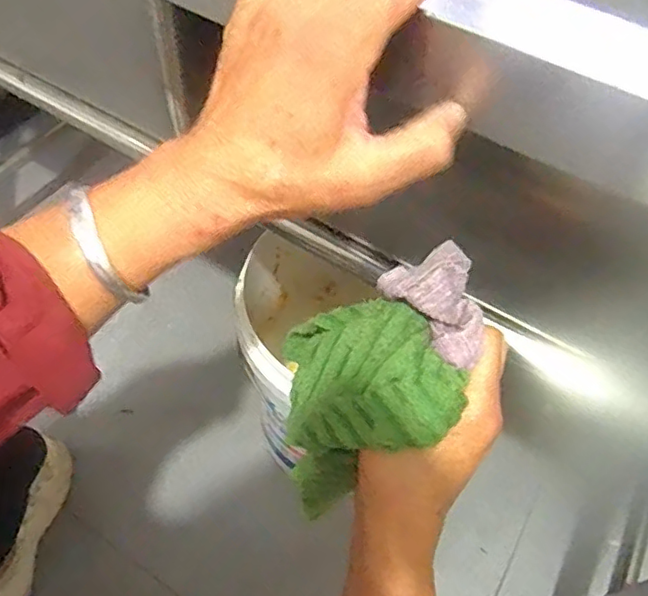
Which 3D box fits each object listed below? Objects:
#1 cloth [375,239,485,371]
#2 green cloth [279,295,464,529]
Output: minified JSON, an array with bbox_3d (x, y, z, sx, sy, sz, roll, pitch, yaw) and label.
[{"bbox_3d":[0.066,0.000,0.322,0.061,0.029,0.046,38,59,21],"label":"cloth"},{"bbox_3d":[0.013,0.050,0.335,0.088,0.071,0.101,-21,58,-19],"label":"green cloth"}]

